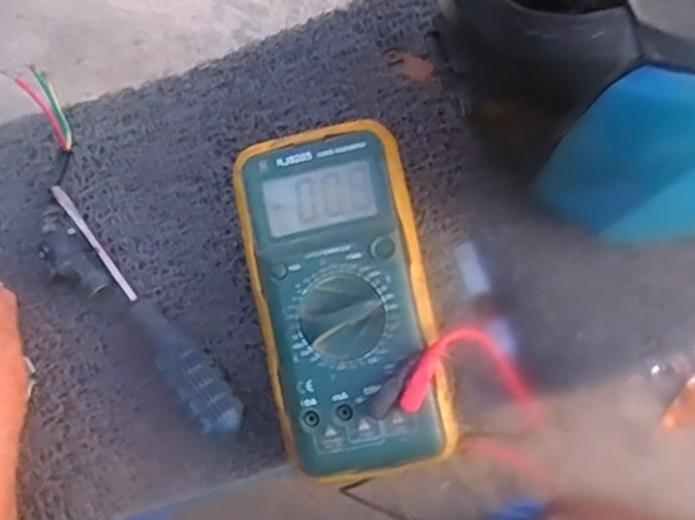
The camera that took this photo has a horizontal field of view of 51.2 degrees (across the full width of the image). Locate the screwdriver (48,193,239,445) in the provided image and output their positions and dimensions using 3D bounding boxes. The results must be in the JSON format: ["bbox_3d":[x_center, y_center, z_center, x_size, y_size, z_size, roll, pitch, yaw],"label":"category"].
[{"bbox_3d":[-0.122,0.027,0.430,0.026,0.029,0.189,-38,73,-11],"label":"screwdriver"}]

